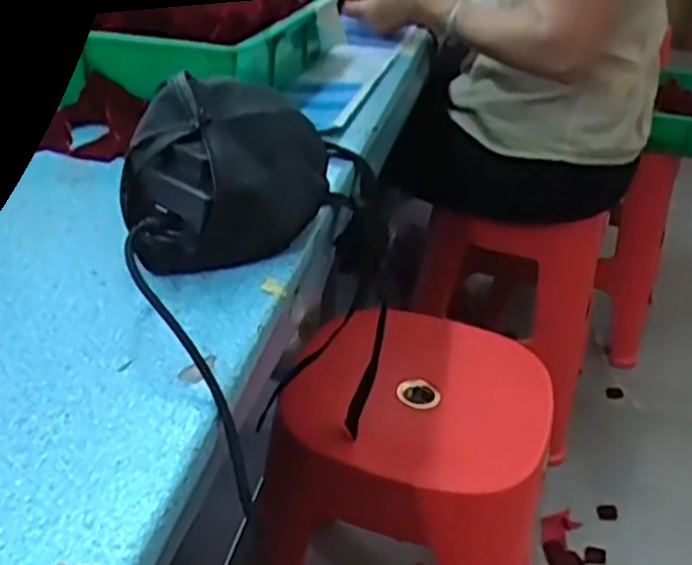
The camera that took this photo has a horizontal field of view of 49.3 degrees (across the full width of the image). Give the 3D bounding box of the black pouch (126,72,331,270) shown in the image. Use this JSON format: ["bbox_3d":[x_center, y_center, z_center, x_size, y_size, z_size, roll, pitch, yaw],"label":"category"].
[{"bbox_3d":[-0.086,-0.084,0.560,0.142,0.083,0.181,0,32,-9],"label":"black pouch"}]

